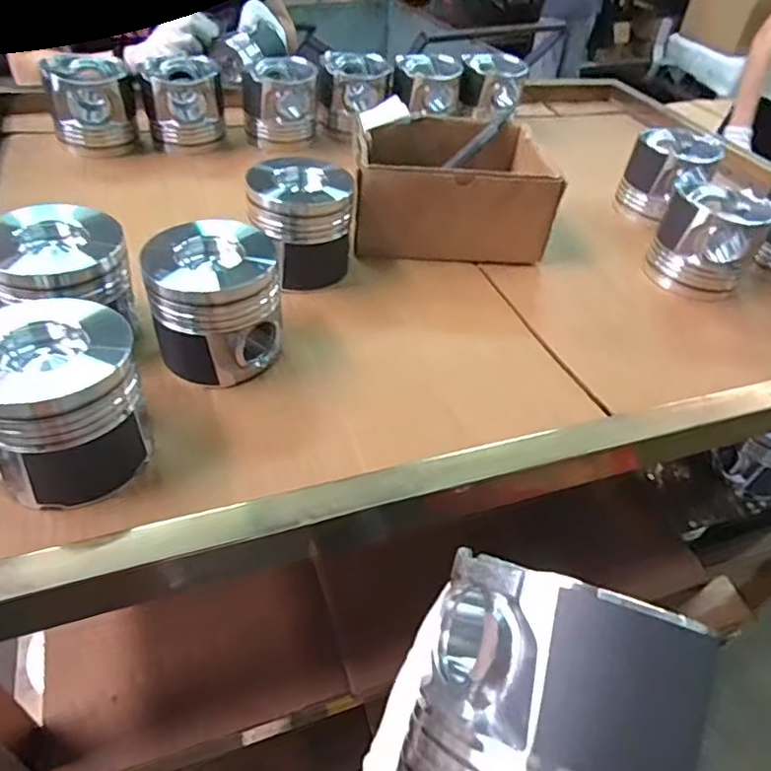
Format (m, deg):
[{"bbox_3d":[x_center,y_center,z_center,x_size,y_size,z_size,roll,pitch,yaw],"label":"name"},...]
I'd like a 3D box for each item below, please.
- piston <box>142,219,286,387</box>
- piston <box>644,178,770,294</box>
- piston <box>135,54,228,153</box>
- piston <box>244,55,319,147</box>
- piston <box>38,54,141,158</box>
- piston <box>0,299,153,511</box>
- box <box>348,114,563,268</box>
[{"bbox_3d":[-0.124,-0.063,0.443,0.089,0.097,0.089,-3,45,-10],"label":"piston"},{"bbox_3d":[0.328,-0.149,0.602,0.093,0.080,0.089,26,47,19],"label":"piston"},{"bbox_3d":[-0.252,-0.352,0.742,0.092,0.088,0.092,-8,46,-14],"label":"piston"},{"bbox_3d":[-0.134,-0.367,0.766,0.094,0.092,0.083,-3,45,-10],"label":"piston"},{"bbox_3d":[-0.354,-0.341,0.718,0.095,0.086,0.096,-15,48,-21],"label":"piston"},{"bbox_3d":[-0.189,0.010,0.349,0.090,0.094,0.077,-19,50,-24],"label":"piston"},{"bbox_3d":[0.062,-0.214,0.629,0.189,0.087,0.156,0,45,-7],"label":"box"}]

